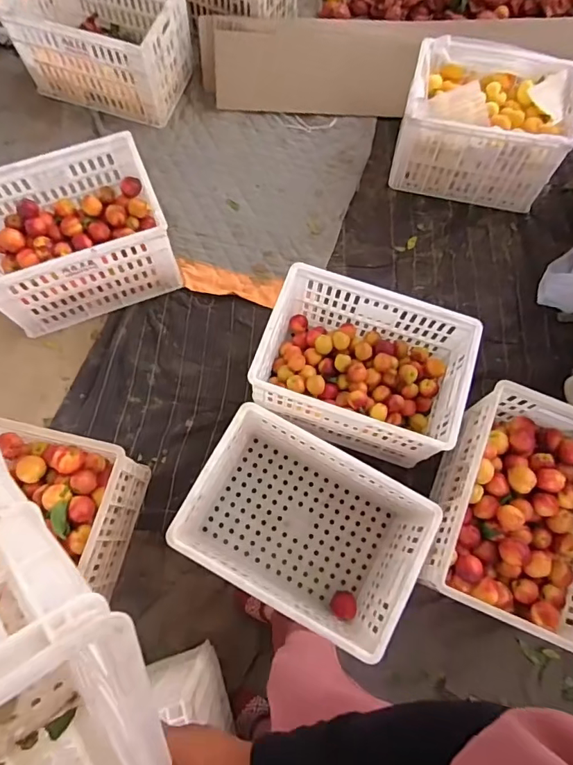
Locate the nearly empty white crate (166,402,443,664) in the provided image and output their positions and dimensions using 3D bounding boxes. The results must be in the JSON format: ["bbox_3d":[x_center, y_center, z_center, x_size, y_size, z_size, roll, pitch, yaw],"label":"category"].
[{"bbox_3d":[0.036,0.346,1.164,0.507,0.325,0.365,28,71,8],"label":"nearly empty white crate"}]

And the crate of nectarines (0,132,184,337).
[{"bbox_3d":[-0.611,-0.419,1.362,0.493,0.270,0.365,-23,72,-11],"label":"crate of nectarines"}]

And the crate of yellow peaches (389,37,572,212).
[{"bbox_3d":[0.622,-0.826,1.541,0.485,0.348,0.364,17,70,4],"label":"crate of yellow peaches"}]

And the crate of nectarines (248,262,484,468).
[{"bbox_3d":[0.193,-0.039,1.280,0.495,0.281,0.349,18,70,4],"label":"crate of nectarines"}]

